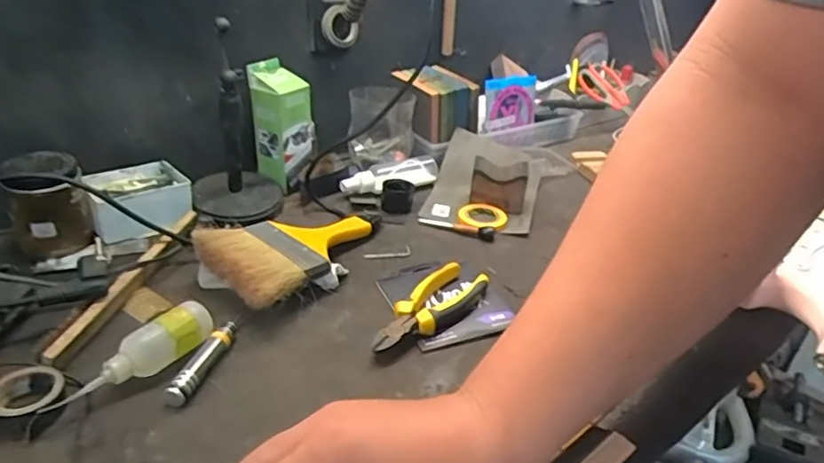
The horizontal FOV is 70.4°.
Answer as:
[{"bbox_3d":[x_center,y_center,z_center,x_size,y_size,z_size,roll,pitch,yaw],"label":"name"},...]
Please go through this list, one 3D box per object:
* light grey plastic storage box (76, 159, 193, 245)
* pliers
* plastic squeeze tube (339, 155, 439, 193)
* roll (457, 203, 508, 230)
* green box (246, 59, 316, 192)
[{"bbox_3d":[-0.306,-0.033,0.659,0.101,0.052,0.097,-15,35,-32],"label":"light grey plastic storage box"},{"bbox_3d":[0.019,0.075,0.557,0.056,0.026,0.150,22,33,27],"label":"pliers"},{"bbox_3d":[-0.029,-0.075,0.793,0.144,0.031,0.024,-15,35,-32],"label":"plastic squeeze tube"},{"bbox_3d":[0.088,-0.015,0.736,0.061,0.015,0.066,4,29,-2],"label":"roll"},{"bbox_3d":[-0.165,-0.140,0.744,0.060,0.143,0.058,19,32,23],"label":"green box"}]

